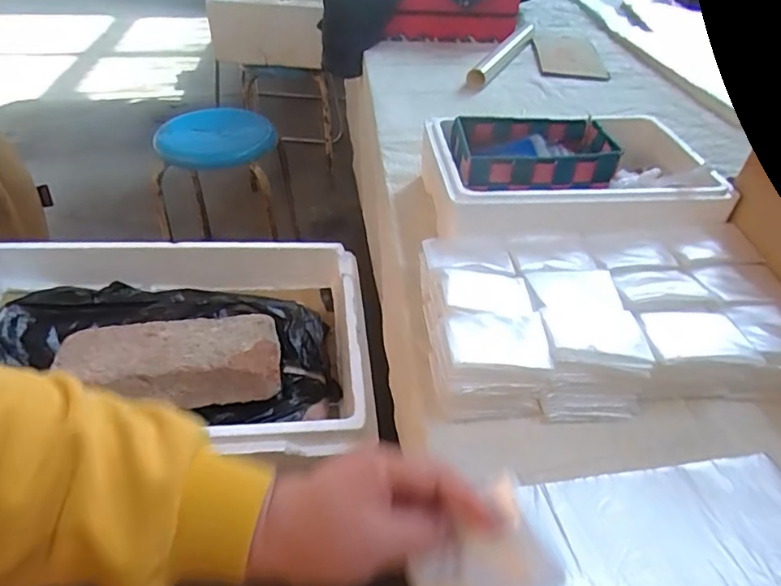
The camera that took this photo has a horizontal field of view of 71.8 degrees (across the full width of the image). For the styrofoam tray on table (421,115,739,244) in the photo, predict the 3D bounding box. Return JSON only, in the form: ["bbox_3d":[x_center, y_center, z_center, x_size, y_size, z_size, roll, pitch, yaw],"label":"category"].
[{"bbox_3d":[0.218,-0.137,0.668,0.328,0.086,0.197,-1,43,-4],"label":"styrofoam tray on table"}]

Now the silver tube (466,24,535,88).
[{"bbox_3d":[0.238,-0.501,1.103,0.033,0.036,0.344,23,46,20],"label":"silver tube"}]

